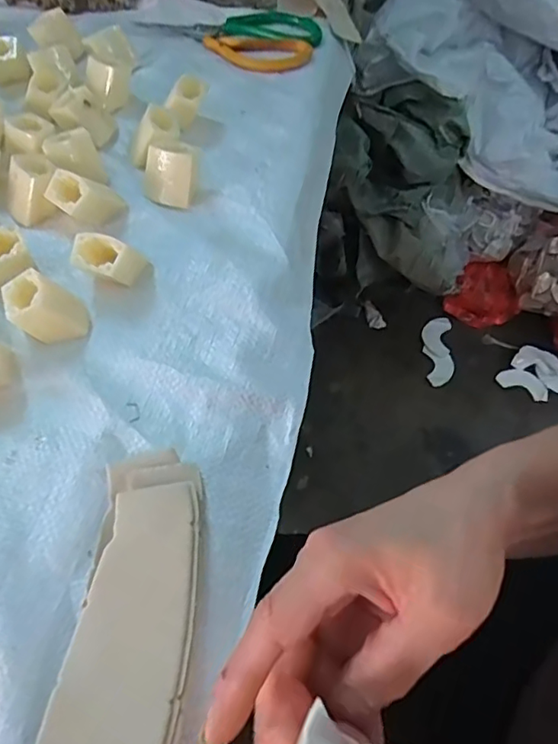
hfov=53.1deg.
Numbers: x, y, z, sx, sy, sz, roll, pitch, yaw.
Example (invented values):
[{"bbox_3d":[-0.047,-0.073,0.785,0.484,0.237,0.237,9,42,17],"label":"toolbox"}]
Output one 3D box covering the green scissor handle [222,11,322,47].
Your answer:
[{"bbox_3d":[-0.007,-0.351,0.570,0.100,0.017,0.039,10,56,1],"label":"green scissor handle"}]

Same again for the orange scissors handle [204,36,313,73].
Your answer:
[{"bbox_3d":[-0.023,-0.315,0.547,0.105,0.008,0.053,10,56,6],"label":"orange scissors handle"}]

